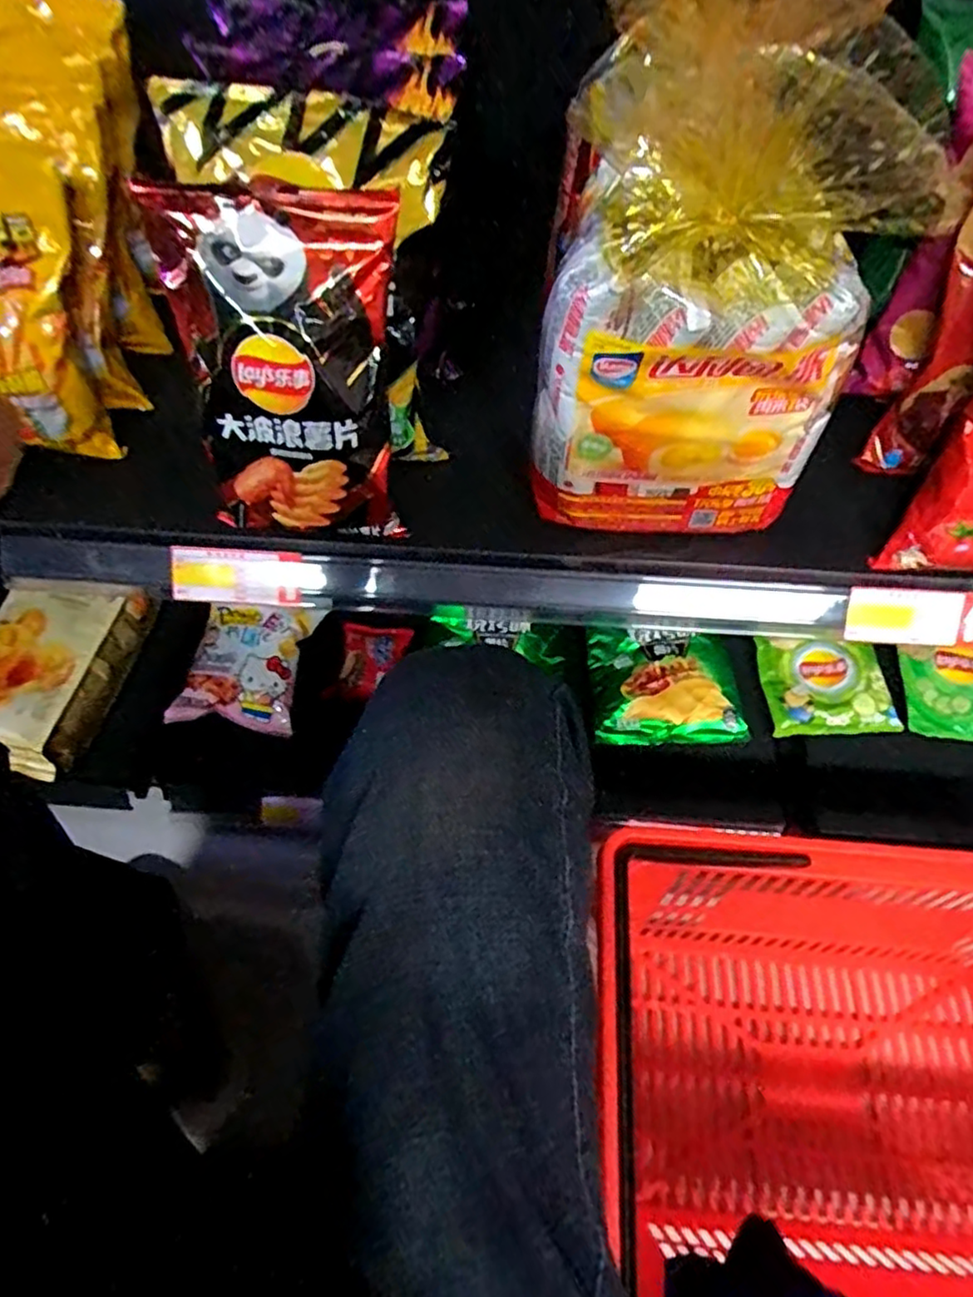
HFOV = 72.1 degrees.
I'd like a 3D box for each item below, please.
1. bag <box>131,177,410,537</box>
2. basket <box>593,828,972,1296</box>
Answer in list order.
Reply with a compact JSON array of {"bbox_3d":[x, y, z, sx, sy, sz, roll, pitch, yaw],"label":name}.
[{"bbox_3d":[-0.123,-0.161,0.418,0.139,0.211,0.050,4,46,3],"label":"bag"},{"bbox_3d":[0.321,0.363,0.556,0.484,0.268,0.328,4,59,2],"label":"basket"}]

